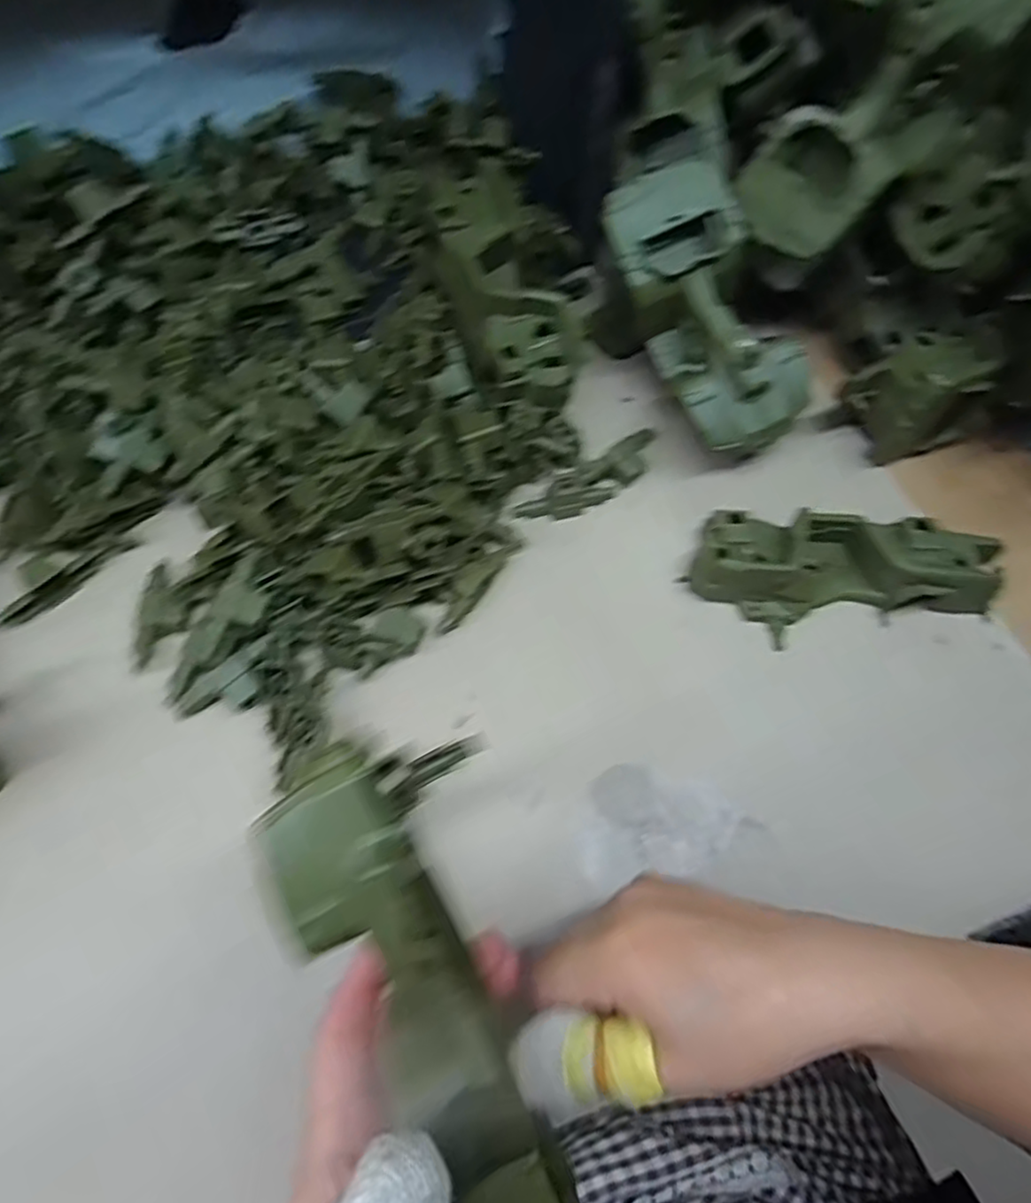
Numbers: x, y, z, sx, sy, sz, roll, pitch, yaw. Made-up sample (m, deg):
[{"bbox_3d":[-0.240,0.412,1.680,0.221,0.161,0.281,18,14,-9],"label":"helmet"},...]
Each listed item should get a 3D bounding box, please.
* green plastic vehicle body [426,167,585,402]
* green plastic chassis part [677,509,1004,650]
[{"bbox_3d":[-0.009,-0.204,0.455,0.059,0.050,0.164,-17,65,-10],"label":"green plastic vehicle body"},{"bbox_3d":[0.197,-0.016,0.416,0.184,0.040,0.074,2,63,-1],"label":"green plastic chassis part"}]

